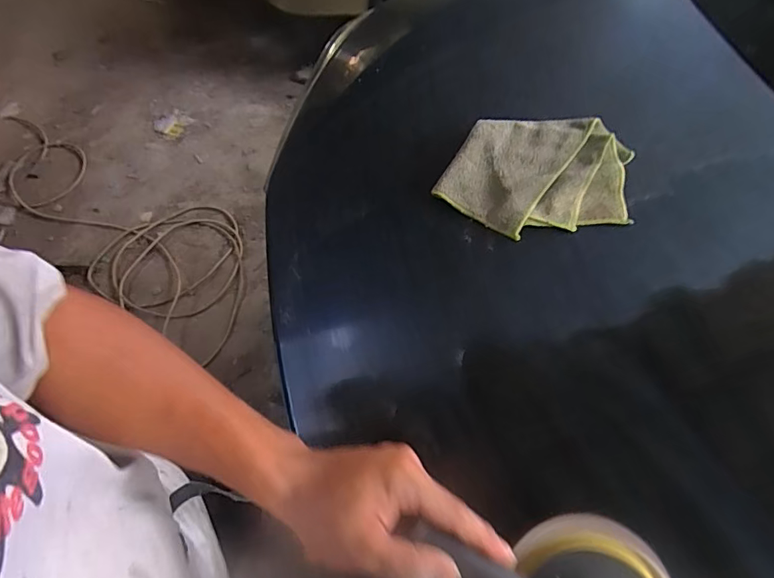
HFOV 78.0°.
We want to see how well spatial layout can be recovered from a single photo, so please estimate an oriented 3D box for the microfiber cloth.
[{"bbox_3d":[0.172,-0.140,0.574,0.217,0.042,0.162,4,60,1],"label":"microfiber cloth"}]

